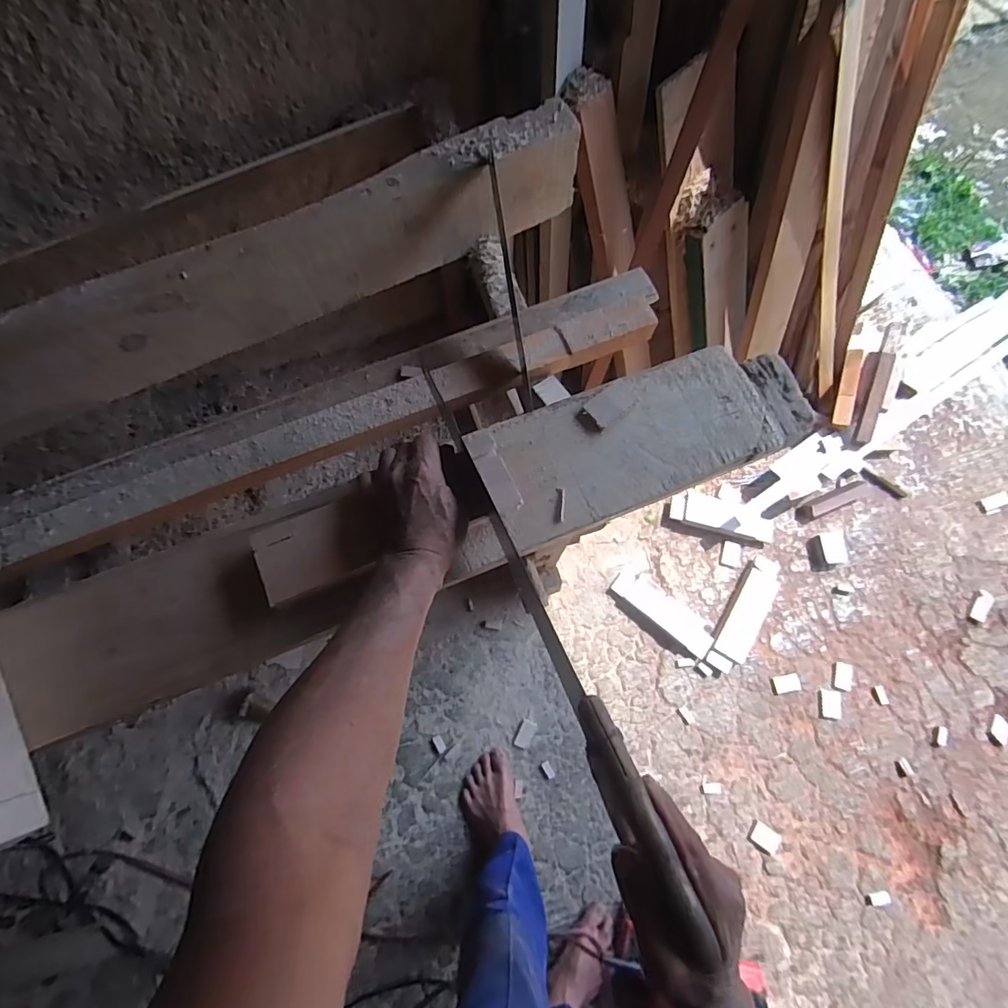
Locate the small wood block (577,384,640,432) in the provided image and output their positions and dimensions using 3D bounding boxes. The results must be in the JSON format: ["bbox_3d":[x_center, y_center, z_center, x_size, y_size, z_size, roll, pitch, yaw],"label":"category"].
[{"bbox_3d":[0.112,-0.104,0.556,0.065,0.011,0.034,-36,76,-12],"label":"small wood block"}]

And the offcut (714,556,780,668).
[{"bbox_3d":[0.563,0.238,1.187,0.084,0.018,0.248,31,74,9],"label":"offcut"}]

